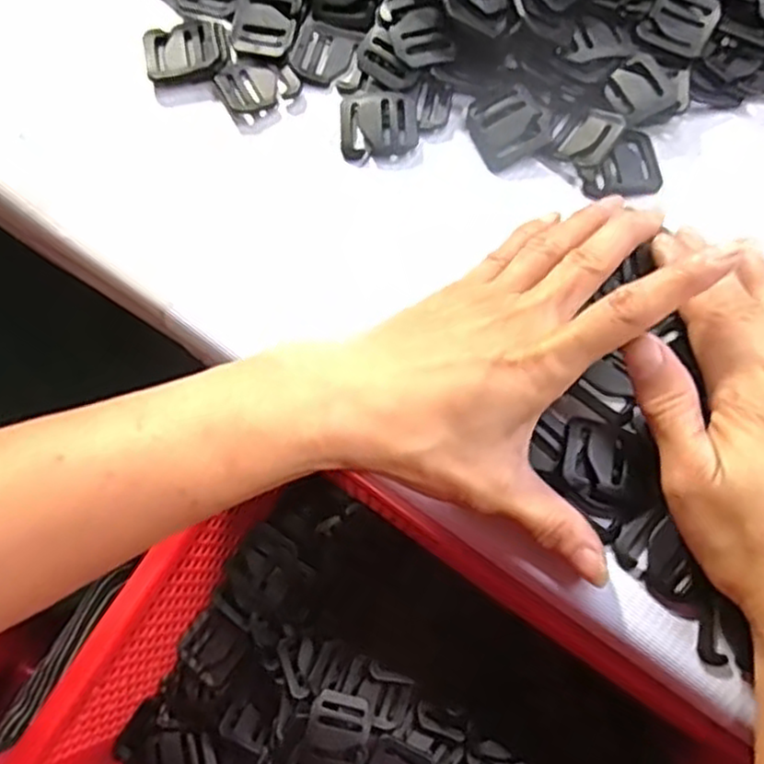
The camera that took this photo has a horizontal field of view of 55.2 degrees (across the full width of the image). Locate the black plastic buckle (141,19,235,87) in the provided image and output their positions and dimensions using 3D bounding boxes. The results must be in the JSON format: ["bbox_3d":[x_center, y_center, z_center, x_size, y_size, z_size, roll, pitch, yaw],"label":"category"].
[{"bbox_3d":[-0.091,-0.155,0.342,0.039,0.006,0.029,-14,76,-3],"label":"black plastic buckle"}]

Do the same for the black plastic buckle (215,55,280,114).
[{"bbox_3d":[-0.062,-0.139,0.340,0.026,0.005,0.030,-25,76,-6],"label":"black plastic buckle"}]

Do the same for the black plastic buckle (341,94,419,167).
[{"bbox_3d":[-0.001,-0.117,0.333,0.035,0.008,0.029,-5,75,-1],"label":"black plastic buckle"}]

